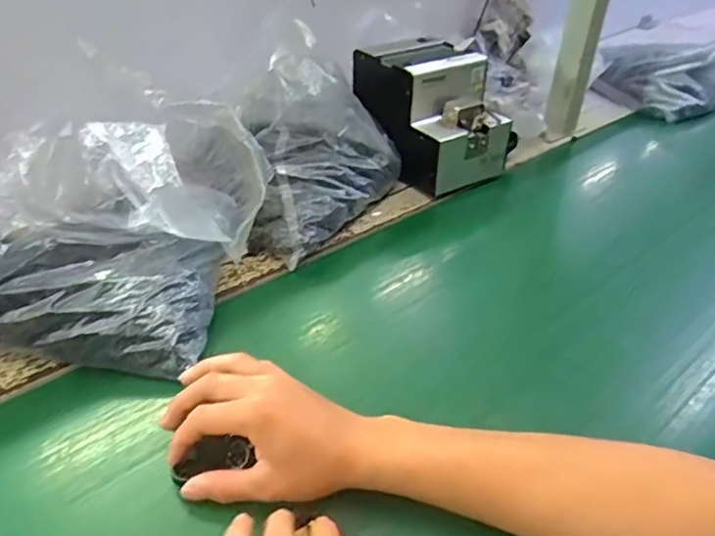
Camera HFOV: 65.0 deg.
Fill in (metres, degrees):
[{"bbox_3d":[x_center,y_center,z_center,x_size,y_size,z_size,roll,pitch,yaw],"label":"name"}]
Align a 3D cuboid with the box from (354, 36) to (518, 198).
[{"bbox_3d":[0.104,-0.206,0.738,0.133,0.139,0.183,-20,43,-26],"label":"box"}]

